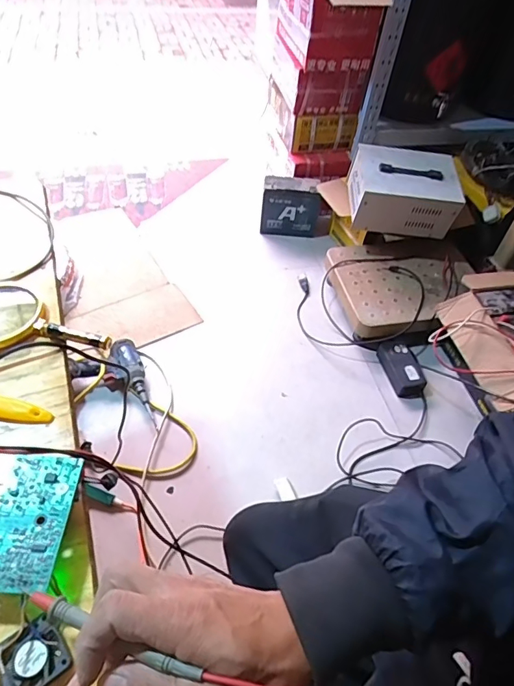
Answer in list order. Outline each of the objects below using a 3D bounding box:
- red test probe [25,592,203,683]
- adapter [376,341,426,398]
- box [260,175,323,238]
[{"bbox_3d":[-0.091,0.174,0.281,0.124,0.009,0.013,9,50,22],"label":"red test probe"},{"bbox_3d":[0.371,0.067,1.190,0.078,0.054,0.160,-10,52,-14],"label":"adapter"},{"bbox_3d":[0.109,-0.427,1.493,0.184,0.200,0.070,7,50,0],"label":"box"}]

